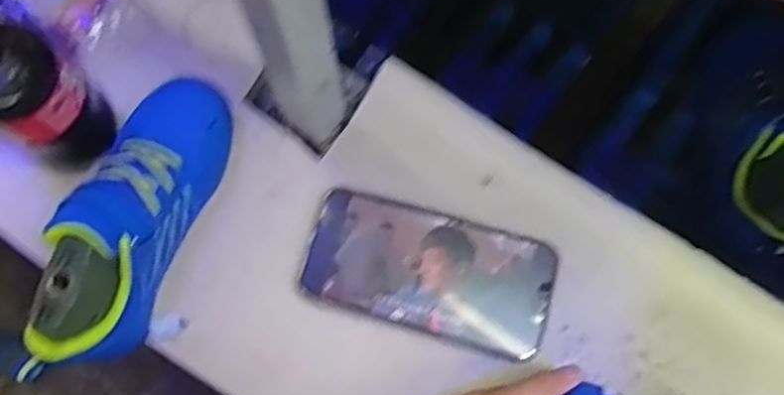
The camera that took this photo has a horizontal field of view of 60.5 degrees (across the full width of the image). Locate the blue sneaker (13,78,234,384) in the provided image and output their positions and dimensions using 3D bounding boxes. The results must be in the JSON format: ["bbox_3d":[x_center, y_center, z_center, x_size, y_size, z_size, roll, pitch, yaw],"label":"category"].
[{"bbox_3d":[-0.161,0.017,0.425,0.065,0.090,0.204,18,65,5],"label":"blue sneaker"}]

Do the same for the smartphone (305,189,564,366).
[{"bbox_3d":[0.025,0.050,0.448,0.160,0.013,0.081,15,78,5],"label":"smartphone"}]

